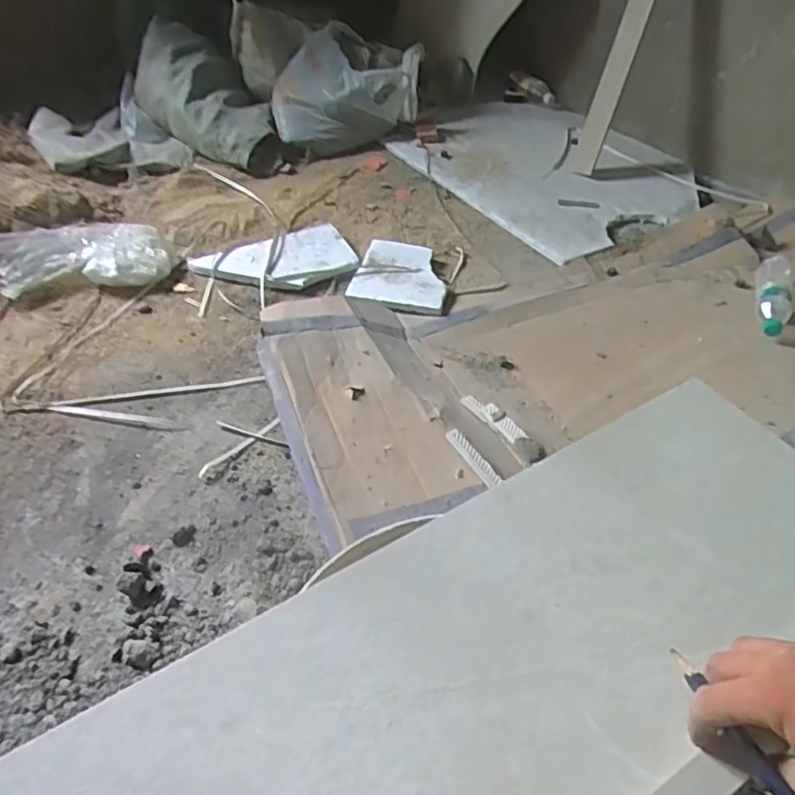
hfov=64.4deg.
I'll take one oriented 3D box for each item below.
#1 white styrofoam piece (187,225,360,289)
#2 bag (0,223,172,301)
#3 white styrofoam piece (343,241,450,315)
[{"bbox_3d":[-0.254,-0.282,1.330,0.324,0.033,0.175,-18,48,-16],"label":"white styrofoam piece"},{"bbox_3d":[-0.623,-0.286,1.250,0.302,0.108,0.188,-22,50,-20],"label":"bag"},{"bbox_3d":[0.009,-0.251,1.306,0.190,0.016,0.192,10,52,8],"label":"white styrofoam piece"}]

